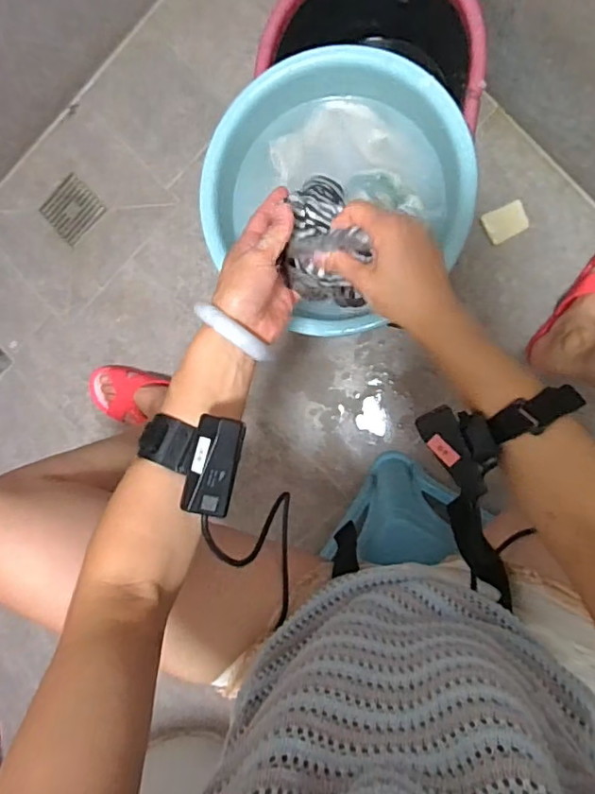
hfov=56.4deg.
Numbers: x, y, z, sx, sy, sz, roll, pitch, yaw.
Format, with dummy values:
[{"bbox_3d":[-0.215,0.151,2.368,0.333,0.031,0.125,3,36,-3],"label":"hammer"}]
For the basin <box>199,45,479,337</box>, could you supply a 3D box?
[{"bbox_3d":[0.042,-0.219,0.600,0.270,0.080,0.264,0,94,7],"label":"basin"}]

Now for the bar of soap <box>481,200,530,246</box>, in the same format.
[{"bbox_3d":[0.322,-0.271,0.856,0.067,0.017,0.050,-26,90,8],"label":"bar of soap"}]

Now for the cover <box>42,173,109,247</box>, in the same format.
[{"bbox_3d":[-0.410,-0.342,1.010,0.098,0.007,0.097,-44,86,5],"label":"cover"}]

